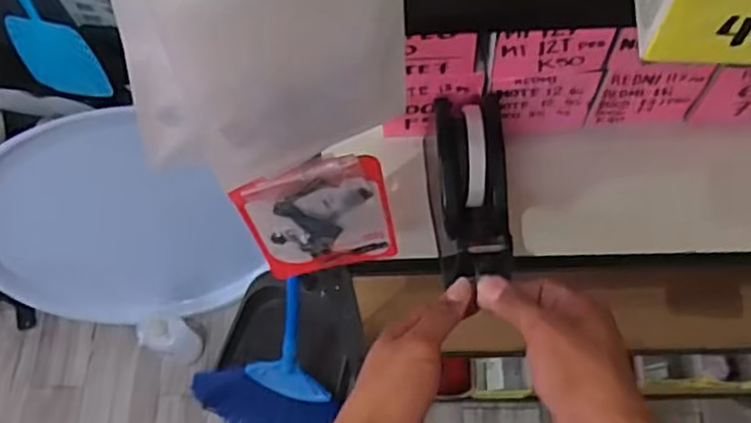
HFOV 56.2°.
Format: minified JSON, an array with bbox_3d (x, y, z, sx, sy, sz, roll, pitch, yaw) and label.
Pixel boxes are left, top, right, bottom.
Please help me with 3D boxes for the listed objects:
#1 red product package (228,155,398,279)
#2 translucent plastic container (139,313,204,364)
[{"bbox_3d":[-0.041,0.011,0.518,0.103,0.149,0.016,-11,62,2],"label":"red product package"},{"bbox_3d":[-0.408,0.250,1.397,0.086,0.161,0.079,-1,65,2],"label":"translucent plastic container"}]

